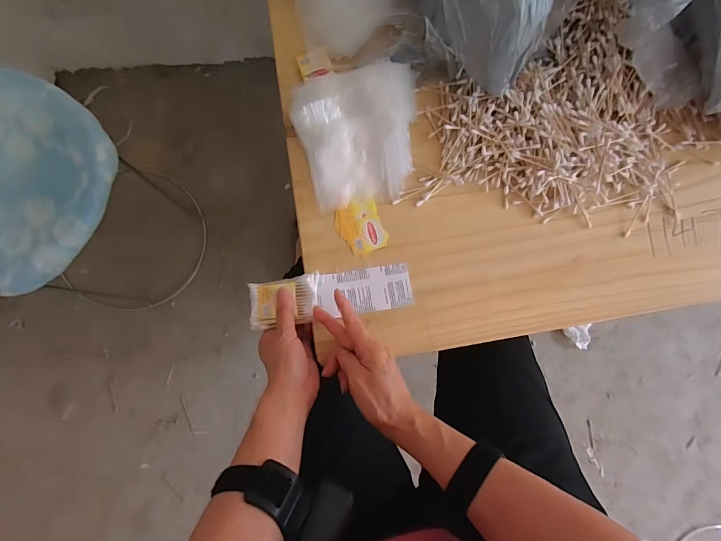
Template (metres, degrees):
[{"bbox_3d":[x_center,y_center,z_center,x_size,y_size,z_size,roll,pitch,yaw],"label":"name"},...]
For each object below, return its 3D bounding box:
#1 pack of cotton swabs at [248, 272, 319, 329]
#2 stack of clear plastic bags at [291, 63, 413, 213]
[{"bbox_3d":[-0.087,0.035,0.440,0.079,0.010,0.055,-7,84,-6],"label":"pack of cotton swabs"},{"bbox_3d":[0.006,-0.164,0.464,0.152,0.048,0.149,-14,85,-7],"label":"stack of clear plastic bags"}]

